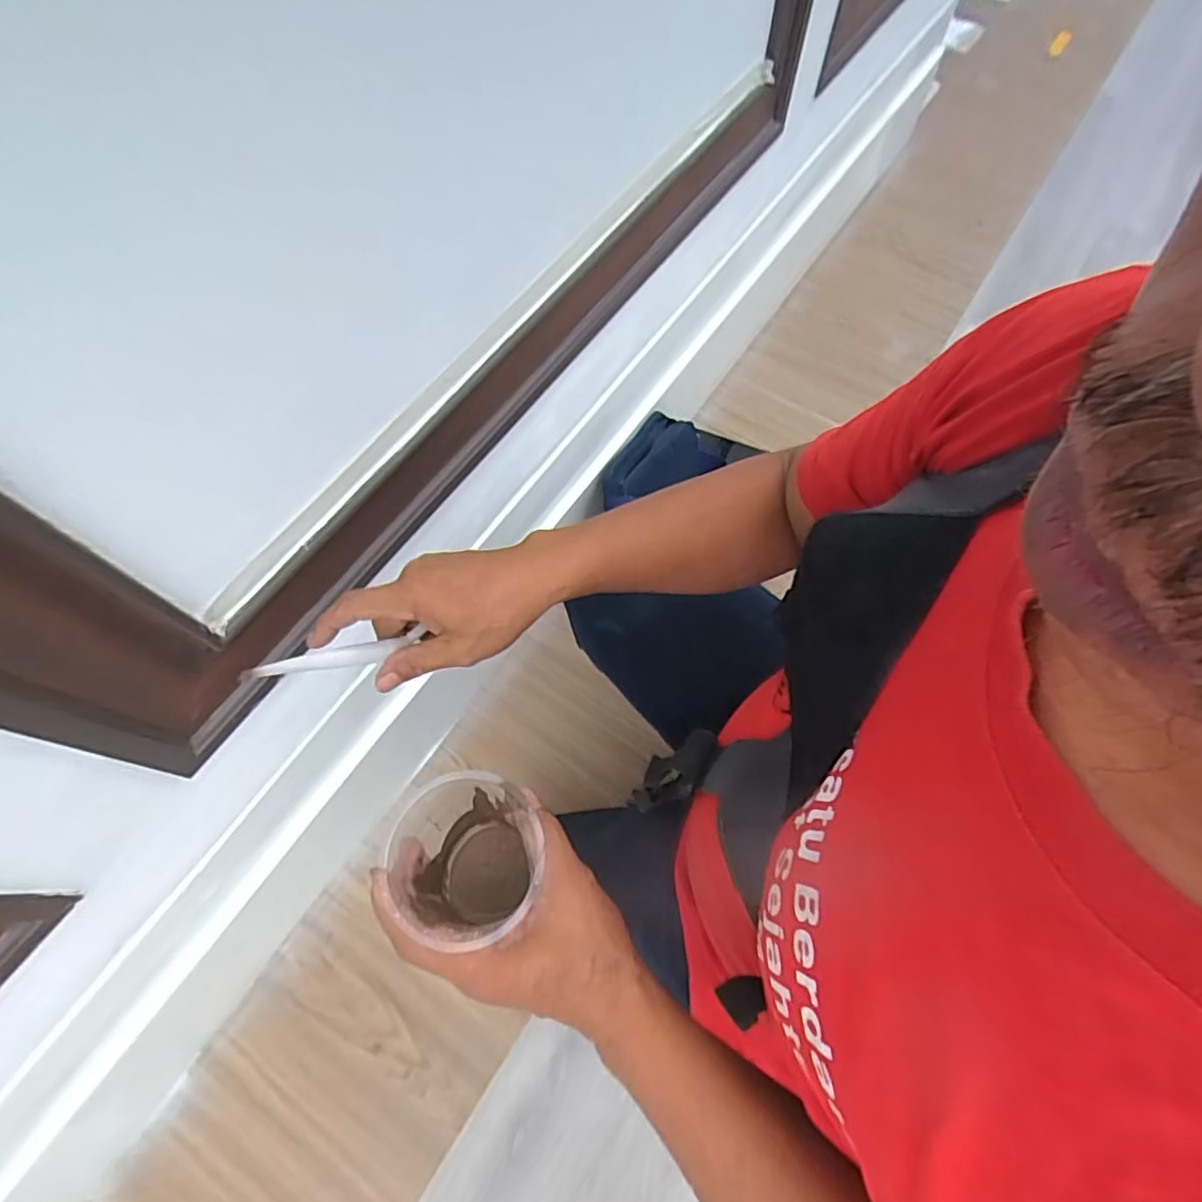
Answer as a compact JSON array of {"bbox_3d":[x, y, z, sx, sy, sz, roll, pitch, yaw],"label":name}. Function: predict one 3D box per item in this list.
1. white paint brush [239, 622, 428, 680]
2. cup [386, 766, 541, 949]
[{"bbox_3d":[-0.174,0.037,0.420,0.114,0.014,0.013,-10,61,-44],"label":"white paint brush"},{"bbox_3d":[-0.076,0.155,0.383,0.082,0.080,0.083,1,65,-2],"label":"cup"}]

